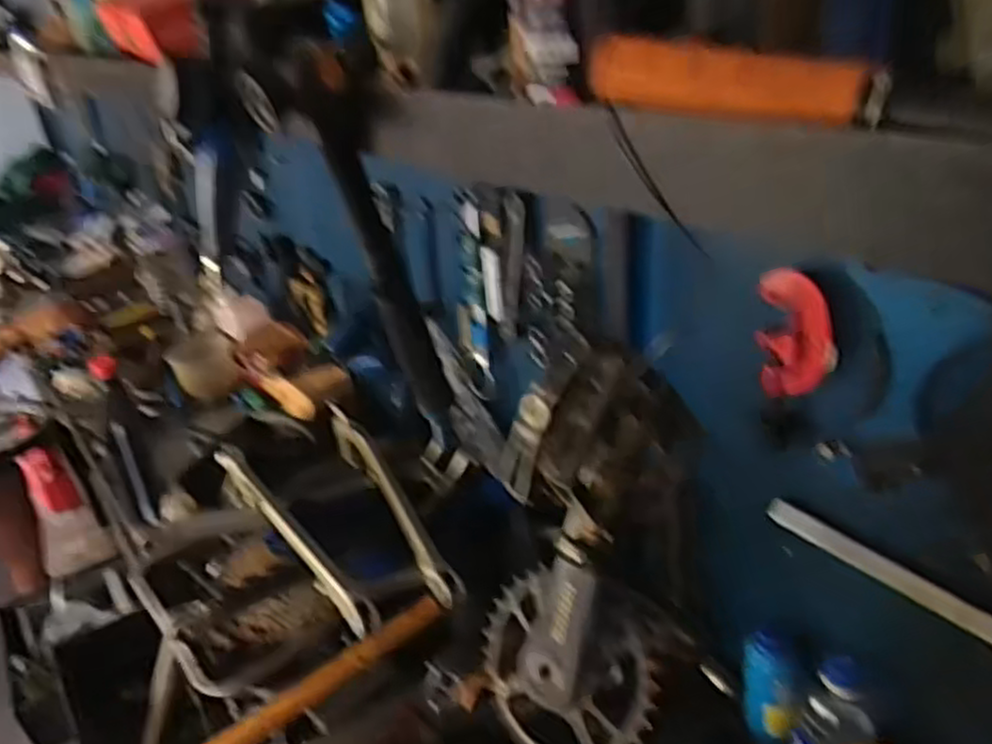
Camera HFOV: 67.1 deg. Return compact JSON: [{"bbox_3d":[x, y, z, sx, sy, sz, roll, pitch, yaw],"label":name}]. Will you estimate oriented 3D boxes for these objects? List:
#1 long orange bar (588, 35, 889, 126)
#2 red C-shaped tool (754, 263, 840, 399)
[{"bbox_3d":[0.097,-0.126,0.322,0.019,0.025,0.134,-28,34,-35],"label":"long orange bar"},{"bbox_3d":[0.225,-0.027,0.563,0.060,0.101,0.013,13,33,34],"label":"red C-shaped tool"}]

